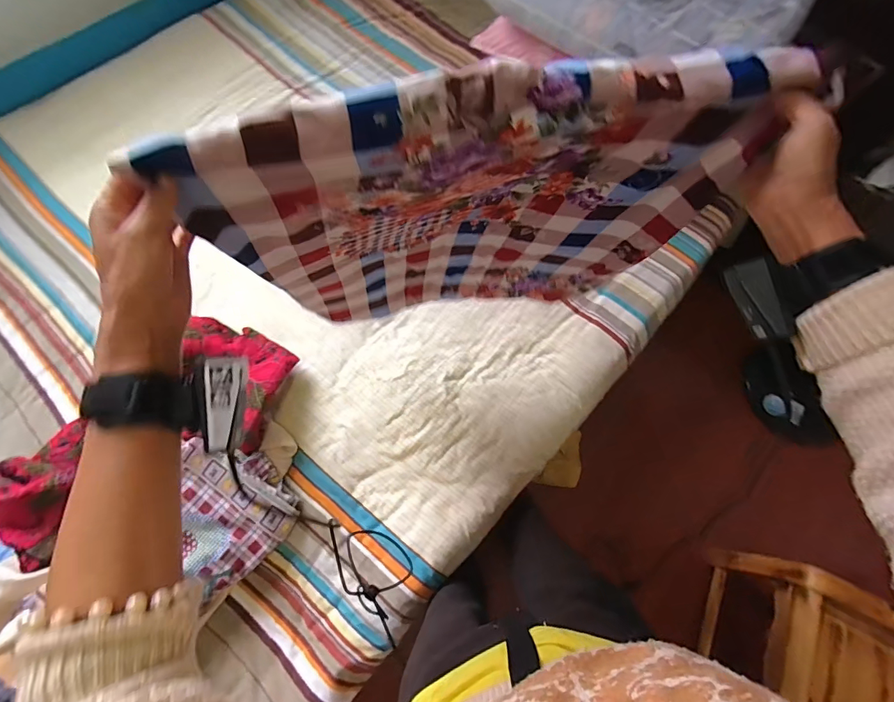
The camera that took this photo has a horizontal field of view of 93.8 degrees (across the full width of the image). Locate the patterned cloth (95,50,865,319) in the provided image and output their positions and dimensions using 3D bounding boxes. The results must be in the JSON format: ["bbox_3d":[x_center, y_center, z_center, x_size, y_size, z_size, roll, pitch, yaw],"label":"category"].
[{"bbox_3d":[0.029,-0.149,0.544,0.505,0.494,0.082,-8,83,-4],"label":"patterned cloth"}]

